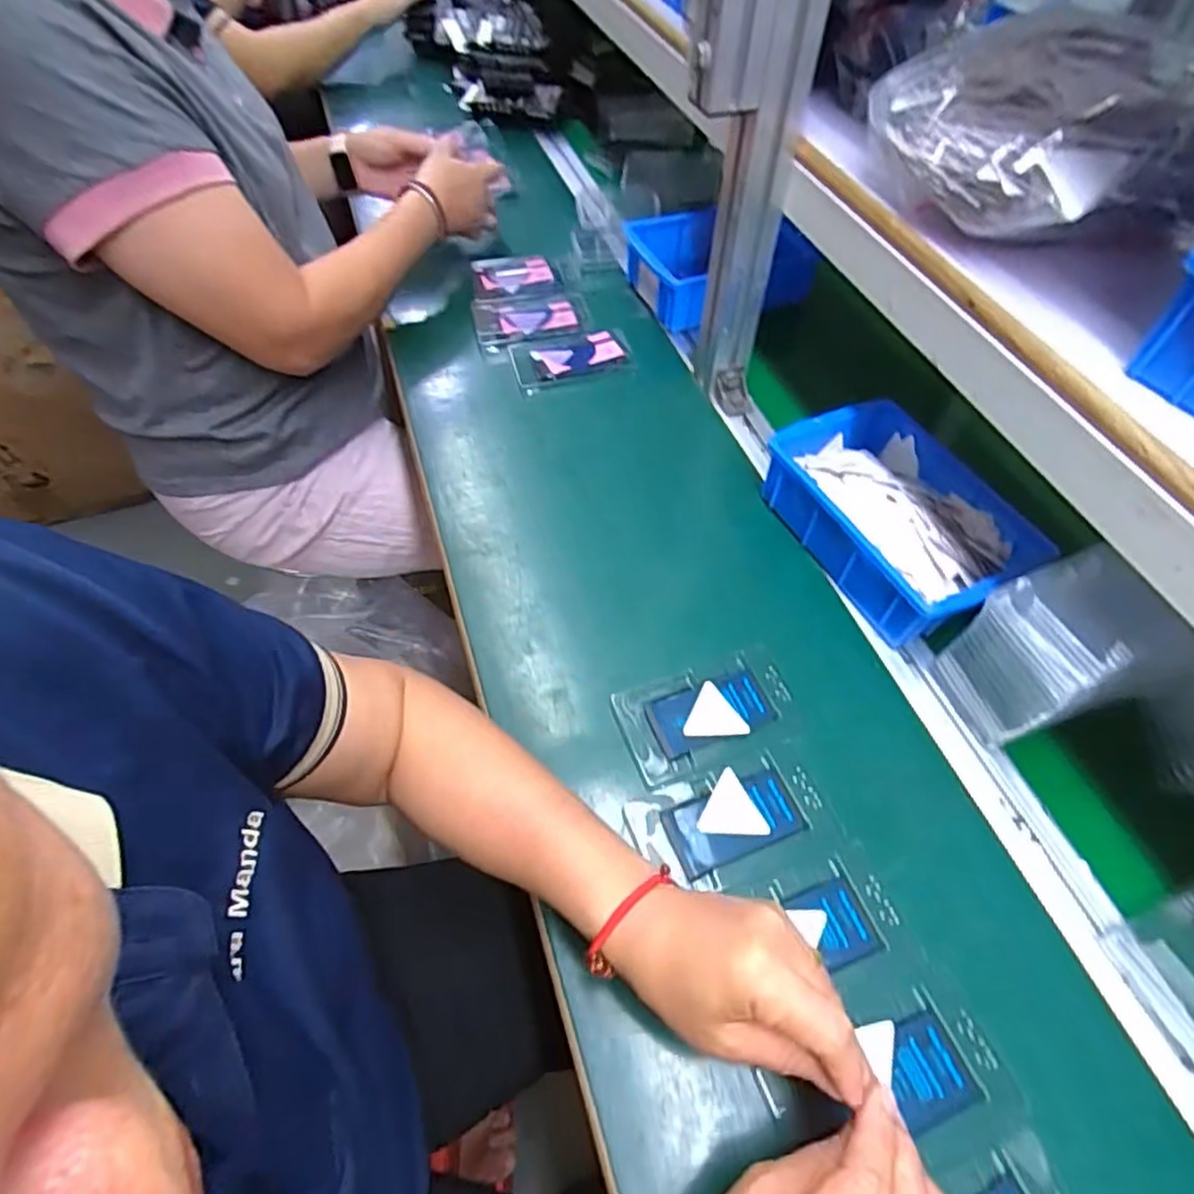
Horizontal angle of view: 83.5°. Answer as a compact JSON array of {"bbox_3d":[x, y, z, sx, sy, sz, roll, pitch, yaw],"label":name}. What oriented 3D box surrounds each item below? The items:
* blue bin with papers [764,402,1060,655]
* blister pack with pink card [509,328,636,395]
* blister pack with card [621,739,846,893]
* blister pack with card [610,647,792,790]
[{"bbox_3d":[0.251,-0.070,0.553,0.148,0.056,0.208,-22,58,-15],"label":"blue bin with papers"},{"bbox_3d":[-0.026,-0.256,0.715,0.123,0.013,0.082,-14,56,-7],"label":"blister pack with pink card"},{"bbox_3d":[0.089,0.146,0.436,0.126,0.004,0.070,-18,57,-9],"label":"blister pack with card"},{"bbox_3d":[0.079,0.082,0.480,0.124,0.004,0.072,-18,57,-10],"label":"blister pack with card"}]

